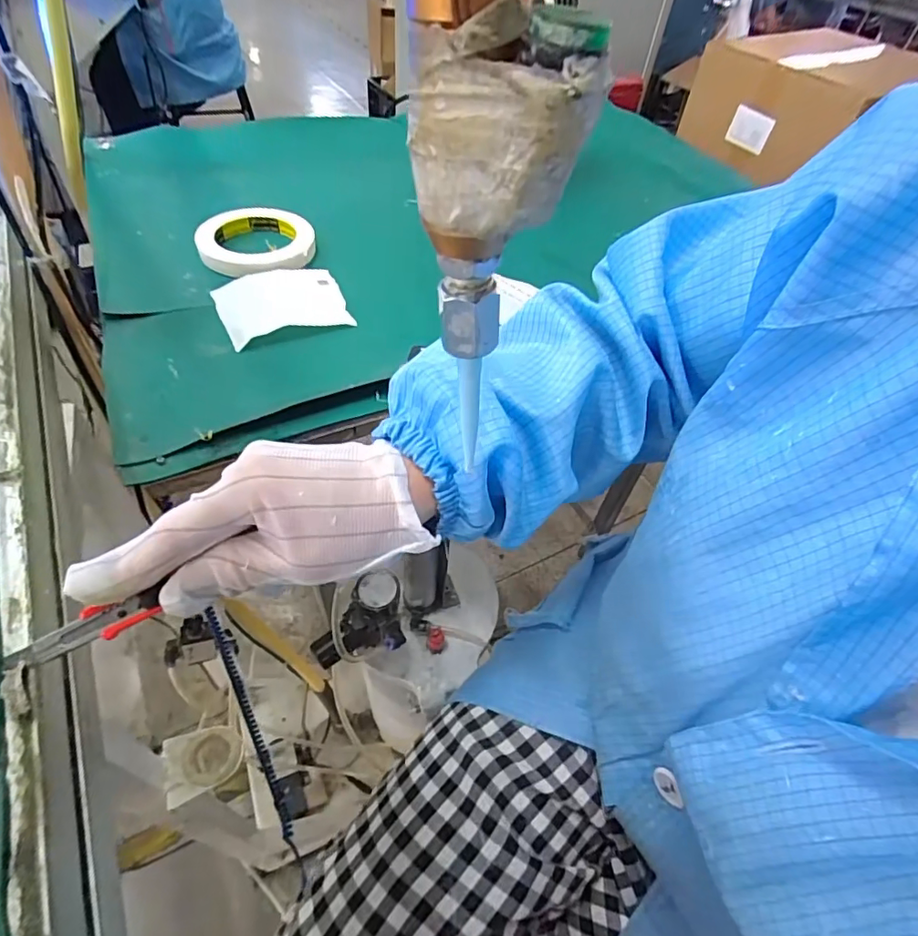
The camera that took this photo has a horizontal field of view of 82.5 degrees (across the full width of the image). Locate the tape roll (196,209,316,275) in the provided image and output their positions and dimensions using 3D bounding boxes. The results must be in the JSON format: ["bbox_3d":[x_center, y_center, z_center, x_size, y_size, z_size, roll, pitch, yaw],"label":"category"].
[{"bbox_3d":[-0.202,-0.227,0.521,0.106,0.023,0.106,3,50,-4],"label":"tape roll"}]

